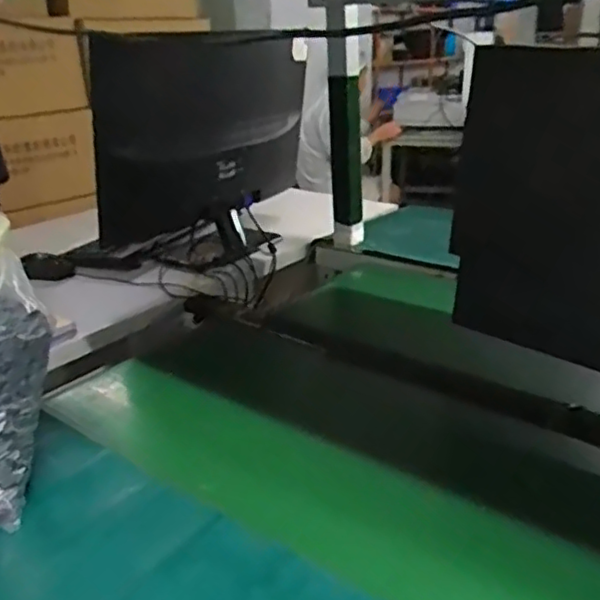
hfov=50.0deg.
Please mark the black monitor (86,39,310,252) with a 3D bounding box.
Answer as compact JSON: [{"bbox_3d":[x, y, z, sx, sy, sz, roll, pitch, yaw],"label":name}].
[{"bbox_3d":[-0.145,-0.300,1.096,0.081,0.370,0.493,37,45,28],"label":"black monitor"}]

